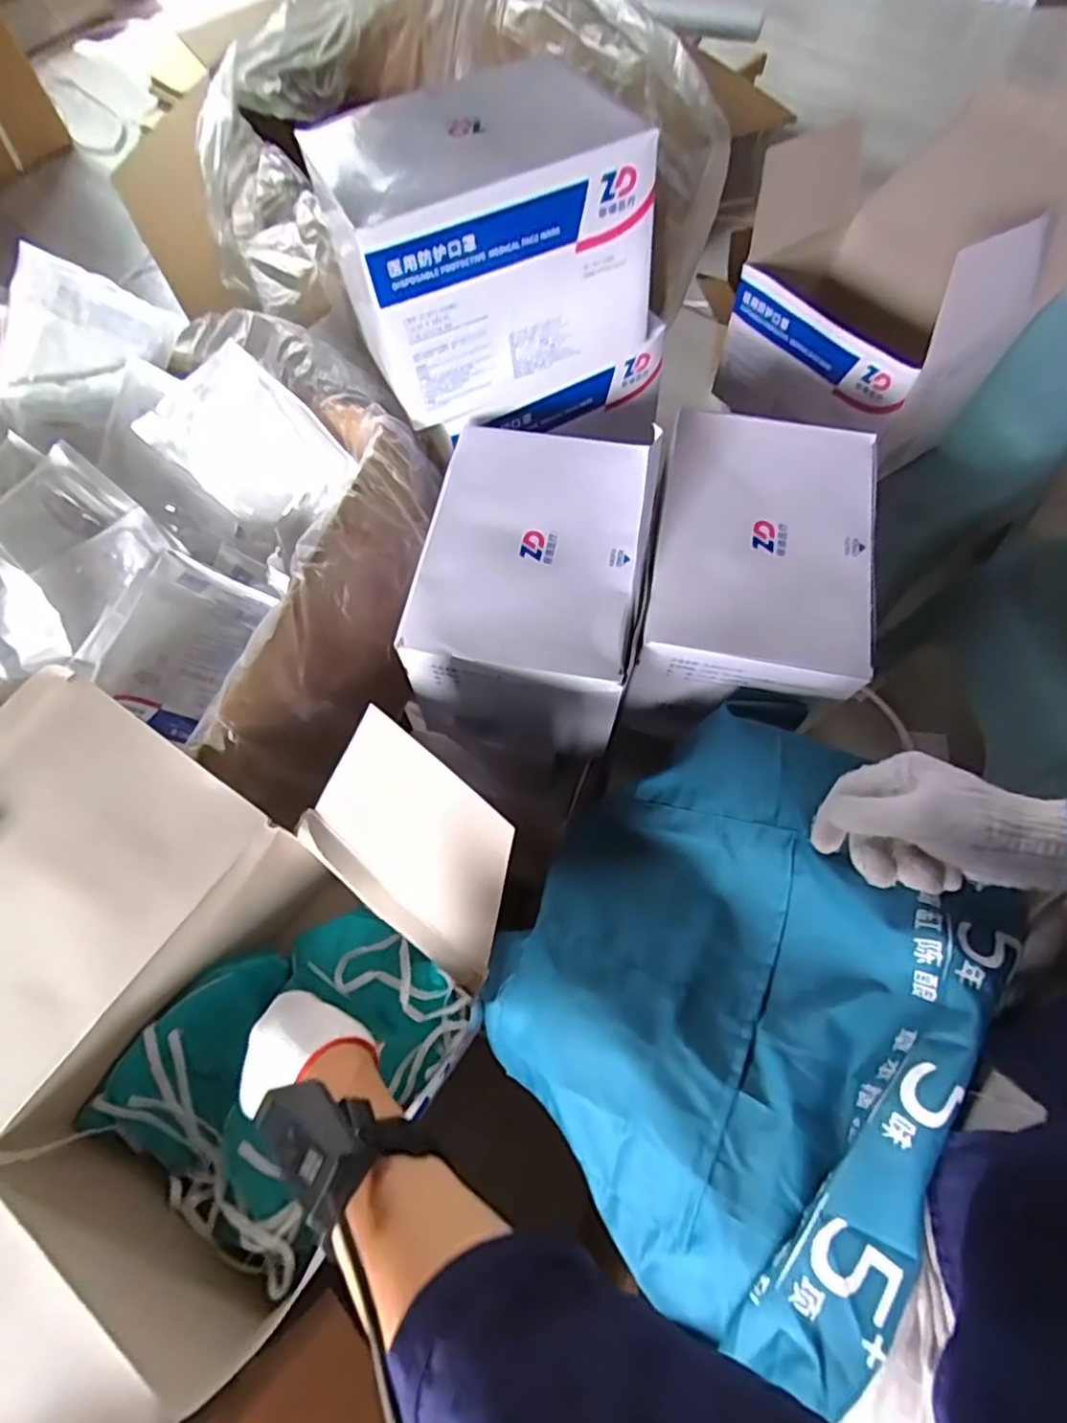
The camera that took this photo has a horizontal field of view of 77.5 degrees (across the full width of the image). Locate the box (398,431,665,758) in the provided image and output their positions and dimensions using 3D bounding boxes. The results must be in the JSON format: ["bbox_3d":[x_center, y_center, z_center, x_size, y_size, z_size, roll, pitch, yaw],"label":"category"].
[{"bbox_3d":[0.007,-0.119,0.669,0.192,0.170,0.259,9,67,7],"label":"box"}]

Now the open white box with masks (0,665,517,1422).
[{"bbox_3d":[-0.260,0.200,0.496,0.379,0.191,0.450,31,71,15],"label":"open white box with masks"}]

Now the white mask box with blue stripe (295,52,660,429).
[{"bbox_3d":[-0.033,-0.429,0.621,0.265,0.188,0.172,-17,66,-5],"label":"white mask box with blue stripe"}]

